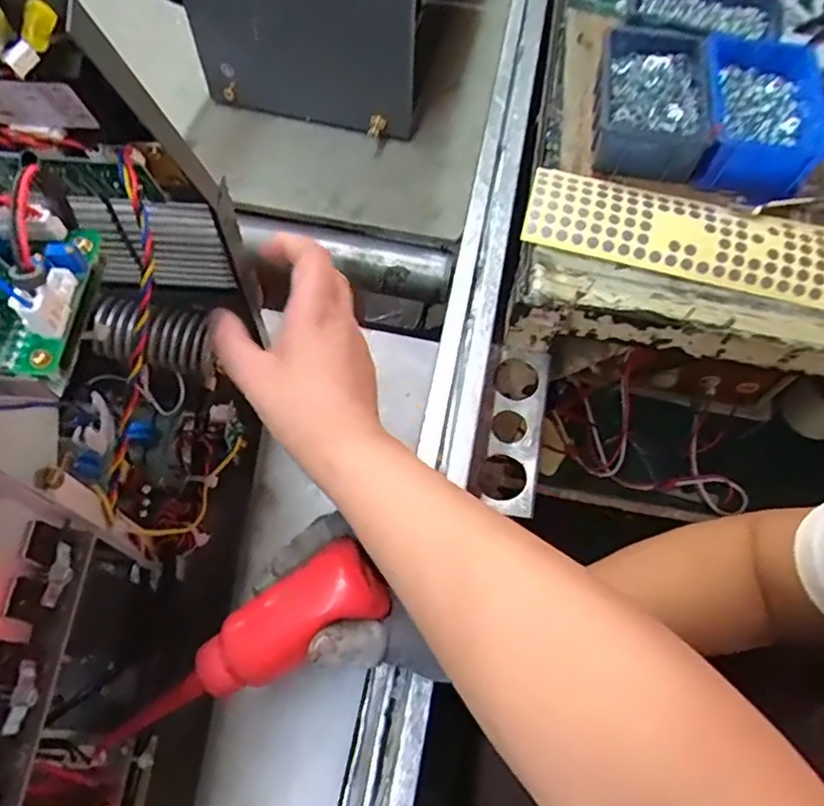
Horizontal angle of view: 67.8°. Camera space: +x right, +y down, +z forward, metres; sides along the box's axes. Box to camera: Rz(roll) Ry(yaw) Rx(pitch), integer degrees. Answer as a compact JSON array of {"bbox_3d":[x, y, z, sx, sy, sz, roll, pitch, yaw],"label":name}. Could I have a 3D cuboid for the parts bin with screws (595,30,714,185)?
[{"bbox_3d":[0.225,-0.284,0.580,0.099,0.043,0.165,11,64,4],"label":"parts bin with screws"}]

